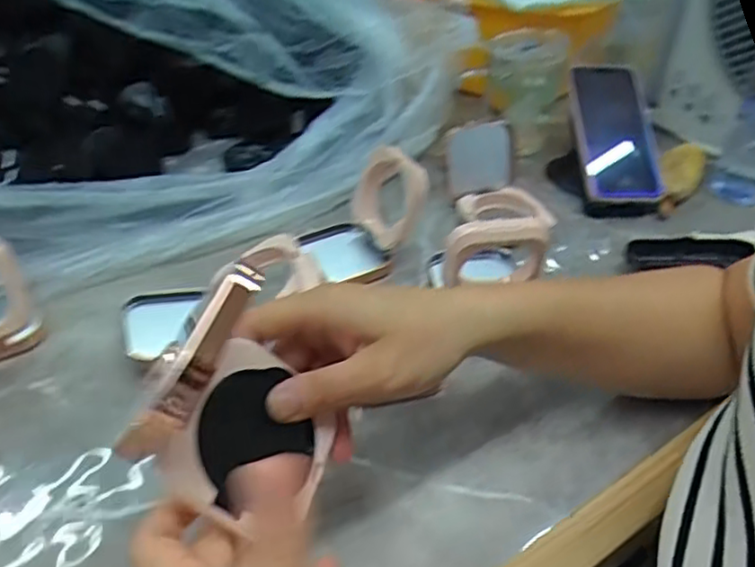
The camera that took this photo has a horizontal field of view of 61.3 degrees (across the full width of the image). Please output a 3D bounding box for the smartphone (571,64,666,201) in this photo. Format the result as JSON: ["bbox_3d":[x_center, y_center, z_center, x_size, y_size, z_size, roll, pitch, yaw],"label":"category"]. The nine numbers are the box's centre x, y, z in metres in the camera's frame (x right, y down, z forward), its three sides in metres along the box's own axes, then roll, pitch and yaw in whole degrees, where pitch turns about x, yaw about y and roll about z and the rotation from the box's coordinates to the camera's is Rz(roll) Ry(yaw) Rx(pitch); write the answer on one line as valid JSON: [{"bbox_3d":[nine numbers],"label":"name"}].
[{"bbox_3d":[0.245,-0.158,0.655,0.080,0.015,0.160,-4,71,-6],"label":"smartphone"}]

